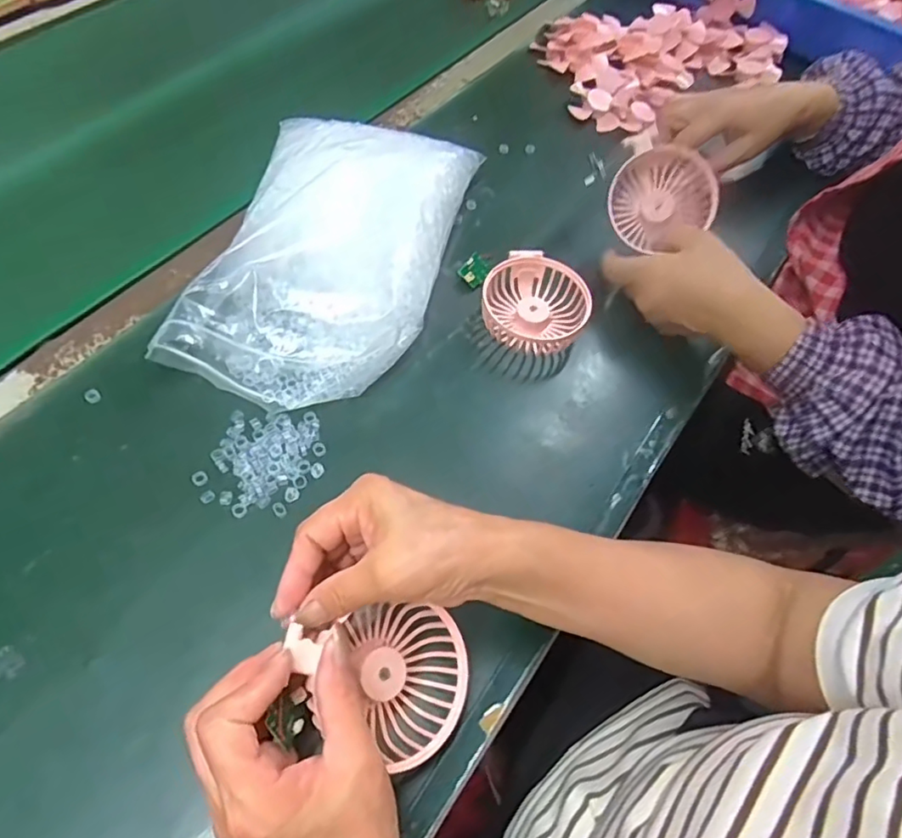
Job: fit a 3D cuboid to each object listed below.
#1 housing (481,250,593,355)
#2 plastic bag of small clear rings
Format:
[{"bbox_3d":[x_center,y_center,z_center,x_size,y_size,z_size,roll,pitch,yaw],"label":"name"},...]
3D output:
[{"bbox_3d":[0.069,-0.099,0.494,0.083,0.033,0.090,-4,59,-6],"label":"housing"},{"bbox_3d":[-0.095,-0.146,0.483,0.177,0.067,0.293,12,59,4],"label":"plastic bag of small clear rings"}]

